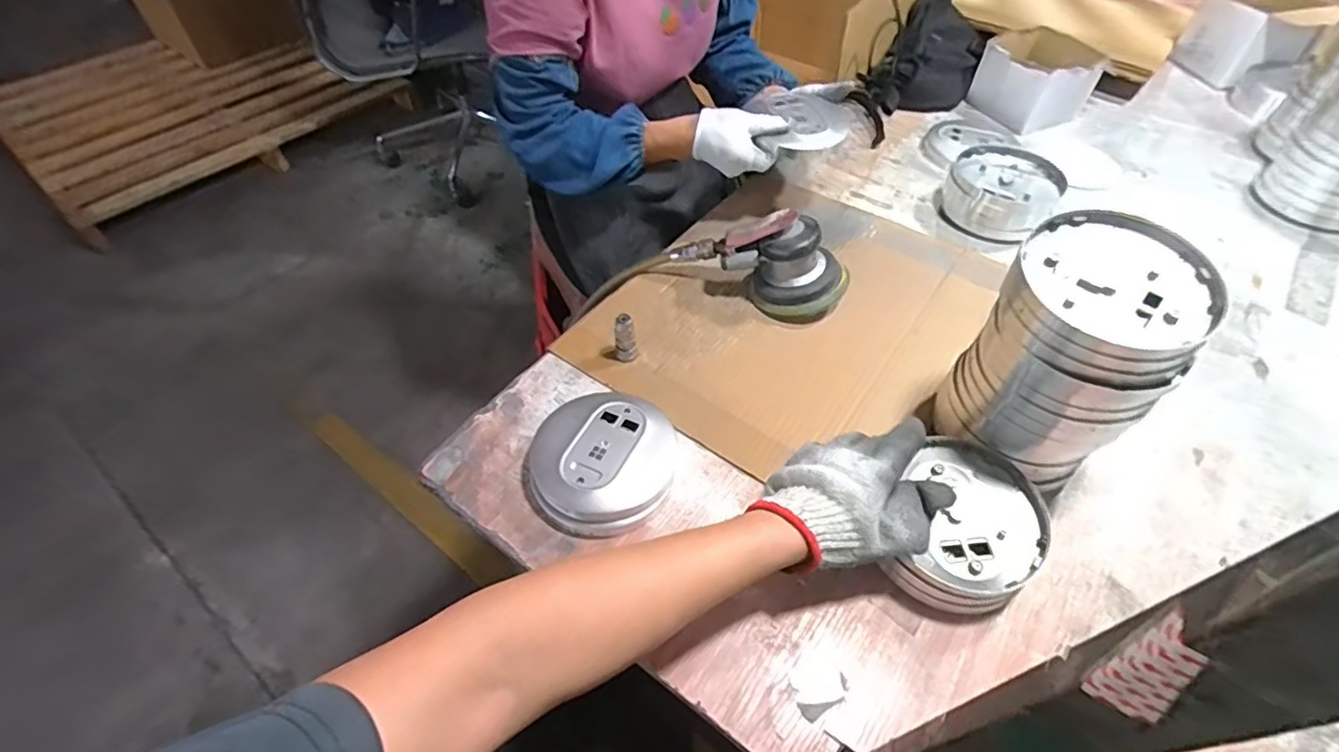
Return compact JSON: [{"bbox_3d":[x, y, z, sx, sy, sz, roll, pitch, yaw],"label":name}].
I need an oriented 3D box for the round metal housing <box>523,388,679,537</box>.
[{"bbox_3d":[-0.063,0.077,0.572,0.133,0.039,0.137,0,51,0],"label":"round metal housing"}]

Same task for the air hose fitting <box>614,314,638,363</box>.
[{"bbox_3d":[-0.048,-0.040,0.644,0.024,0.056,0.018,-5,51,-4],"label":"air hose fitting"}]

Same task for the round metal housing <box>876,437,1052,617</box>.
[{"bbox_3d":[0.248,0.129,0.514,0.118,0.045,0.134,33,58,24],"label":"round metal housing"}]

